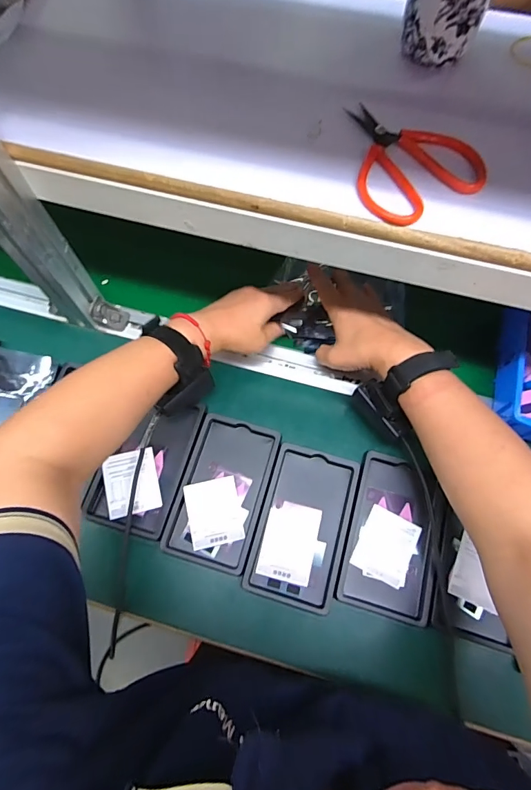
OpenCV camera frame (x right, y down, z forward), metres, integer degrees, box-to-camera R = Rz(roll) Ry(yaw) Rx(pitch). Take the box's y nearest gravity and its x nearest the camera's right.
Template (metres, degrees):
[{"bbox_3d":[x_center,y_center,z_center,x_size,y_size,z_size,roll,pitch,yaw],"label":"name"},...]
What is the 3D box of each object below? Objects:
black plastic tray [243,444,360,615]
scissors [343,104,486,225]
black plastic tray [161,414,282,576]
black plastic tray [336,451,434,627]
[{"bbox_3d":[0.042,0.141,0.441,0.094,0.023,0.157,16,69,6],"label":"black plastic tray"},{"bbox_3d":[0.107,-0.190,0.321,0.099,0.011,0.111,-28,71,-11],"label":"scissors"},{"bbox_3d":[-0.047,0.106,0.450,0.091,0.013,0.159,16,69,6],"label":"black plastic tray"},{"bbox_3d":[0.138,0.148,0.434,0.088,0.013,0.158,15,69,5],"label":"black plastic tray"}]

